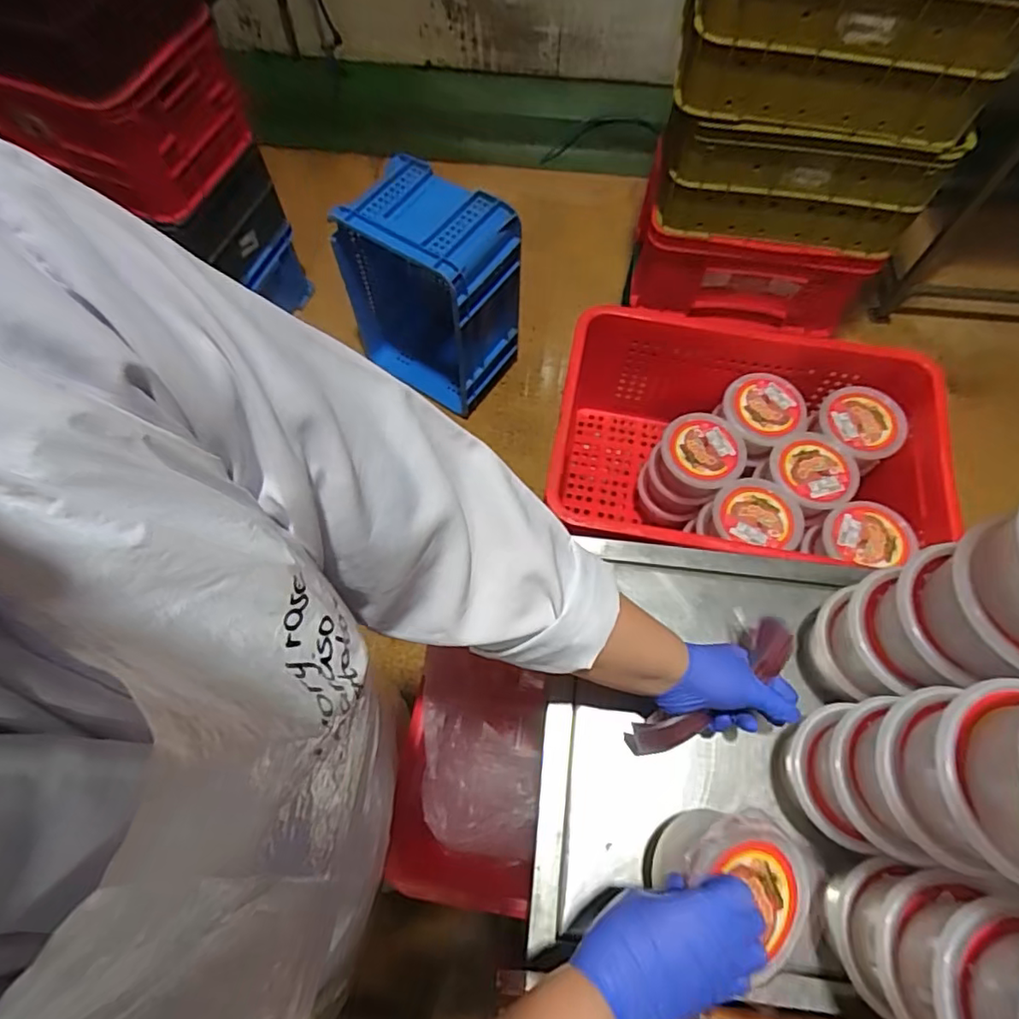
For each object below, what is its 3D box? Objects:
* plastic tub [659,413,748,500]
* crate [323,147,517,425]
[{"bbox_3d":[0.283,-0.084,0.870,0.114,0.055,0.122,0,66,0],"label":"plastic tub"},{"bbox_3d":[-0.178,-0.552,1.498,0.405,0.488,0.260,32,70,14],"label":"crate"}]

